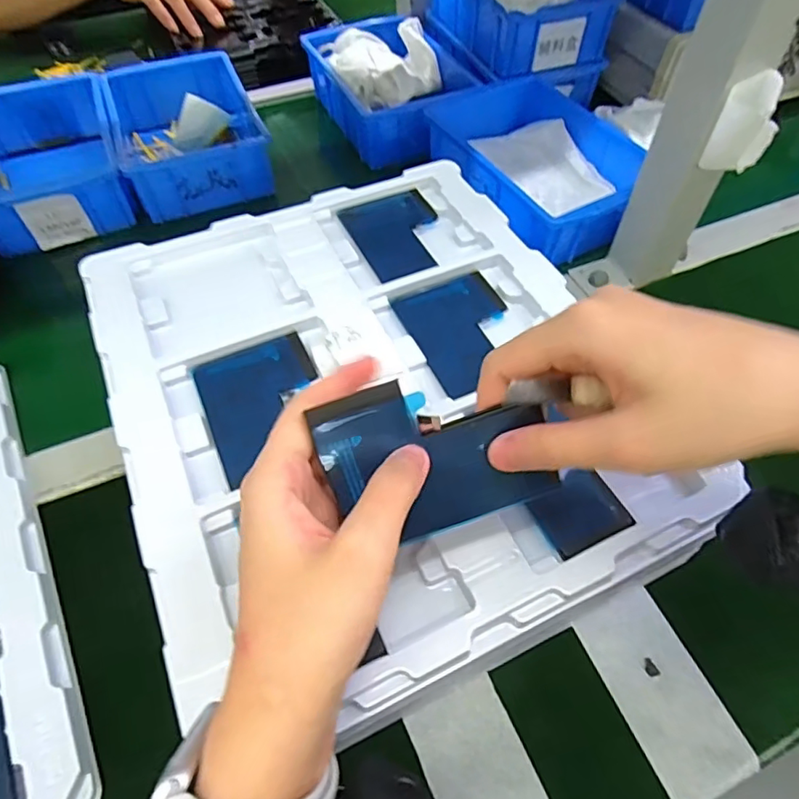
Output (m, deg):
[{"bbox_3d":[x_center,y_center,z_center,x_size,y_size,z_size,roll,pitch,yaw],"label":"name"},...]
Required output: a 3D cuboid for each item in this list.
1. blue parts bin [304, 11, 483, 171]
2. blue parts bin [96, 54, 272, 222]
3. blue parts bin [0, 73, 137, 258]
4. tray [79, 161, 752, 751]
[{"bbox_3d":[-0.006,-0.354,0.620,0.152,0.057,0.217,-21,57,-14],"label":"blue parts bin"},{"bbox_3d":[-0.222,-0.275,0.572,0.131,0.061,0.196,-18,57,-12],"label":"blue parts bin"},{"bbox_3d":[-0.347,-0.239,0.549,0.134,0.061,0.203,-19,57,-13],"label":"blue parts bin"},{"bbox_3d":[-0.019,-0.014,0.325,0.277,0.016,0.328,-21,57,-14],"label":"tray"}]

